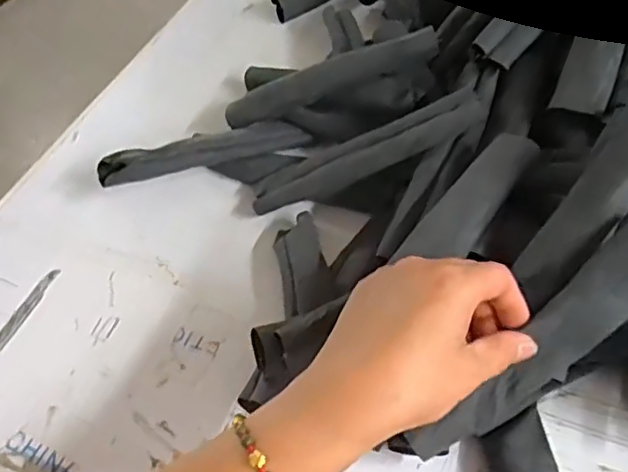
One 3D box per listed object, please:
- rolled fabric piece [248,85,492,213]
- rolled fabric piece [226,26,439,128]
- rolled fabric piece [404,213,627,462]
[{"bbox_3d":[0.036,-0.062,0.471,0.183,0.022,0.032,-22,48,20],"label":"rolled fabric piece"},{"bbox_3d":[0.012,-0.129,0.512,0.181,0.028,0.022,-16,48,19],"label":"rolled fabric piece"},{"bbox_3d":[0.130,0.062,0.343,0.037,0.011,0.182,43,101,5],"label":"rolled fabric piece"}]

